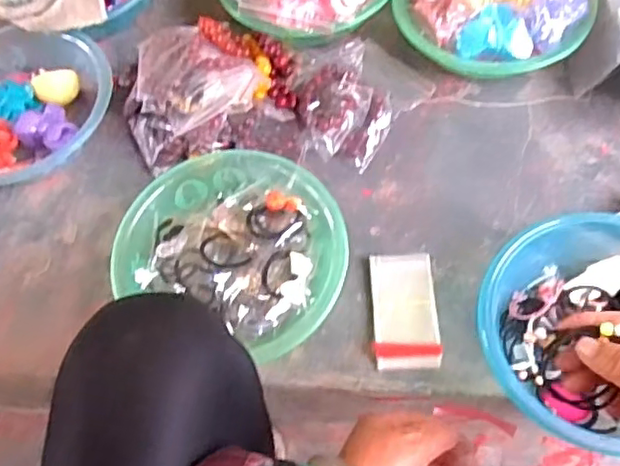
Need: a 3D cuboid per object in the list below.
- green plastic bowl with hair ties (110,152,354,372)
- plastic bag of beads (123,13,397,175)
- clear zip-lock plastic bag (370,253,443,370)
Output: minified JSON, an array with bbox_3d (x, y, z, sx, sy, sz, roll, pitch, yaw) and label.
[{"bbox_3d":[-0.072,0.014,0.664,0.240,0.070,0.226,24,67,15],"label":"green plastic bowl with hair ties"},{"bbox_3d":[-0.066,-0.174,0.739,0.324,0.103,0.167,0,63,4],"label":"plastic bag of beads"},{"bbox_3d":[0.100,0.081,0.651,0.066,0.016,0.122,-3,63,2],"label":"clear zip-lock plastic bag"}]

